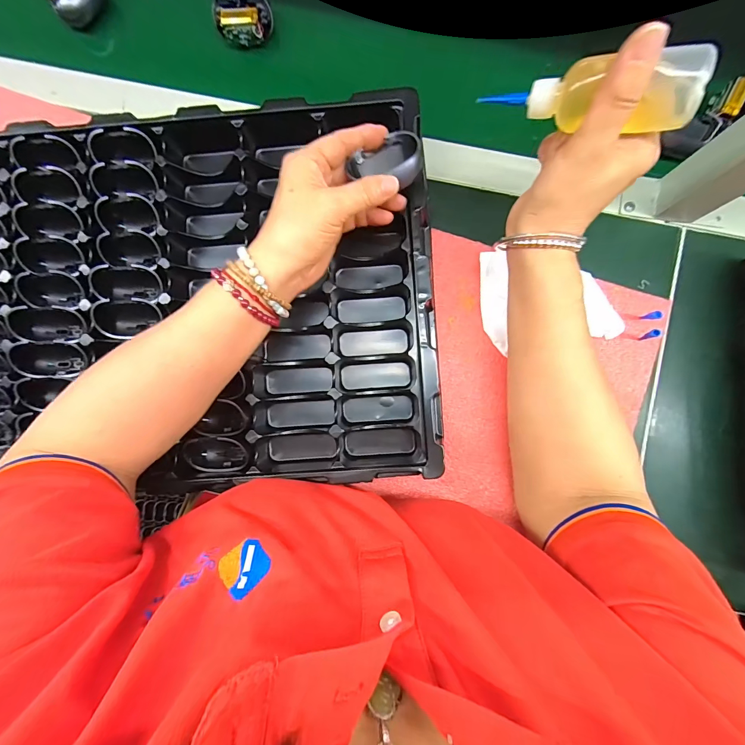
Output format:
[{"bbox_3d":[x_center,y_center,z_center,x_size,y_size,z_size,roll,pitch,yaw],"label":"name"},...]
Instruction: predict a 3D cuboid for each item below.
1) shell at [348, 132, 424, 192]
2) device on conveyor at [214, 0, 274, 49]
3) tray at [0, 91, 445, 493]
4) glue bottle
[{"bbox_3d":[0.012,-0.156,0.266,0.050,0.019,0.039,-32,90,-2],"label":"shell"},{"bbox_3d":[-0.125,-0.346,0.344,0.053,0.020,0.036,-10,87,1],"label":"device on conveyor"},{"bbox_3d":[-0.170,-0.068,0.317,0.454,0.066,0.324,-2,87,1],"label":"tray"},{"bbox_3d":[0.123,-0.163,0.204,0.111,0.027,0.030,15,89,20],"label":"glue bottle"}]

